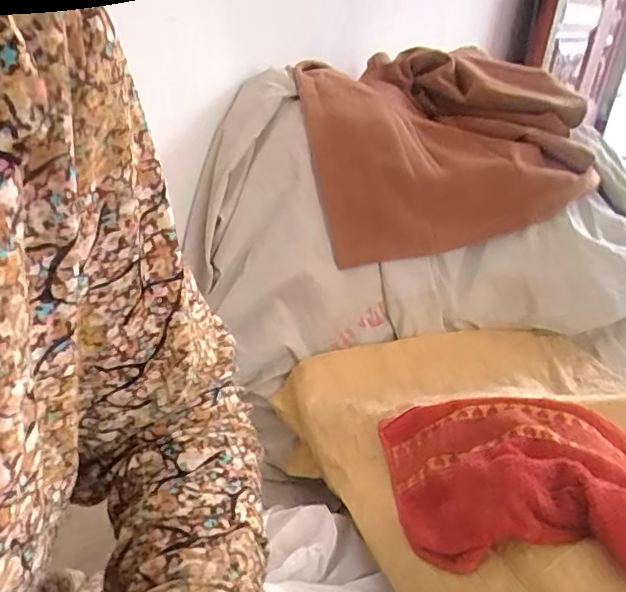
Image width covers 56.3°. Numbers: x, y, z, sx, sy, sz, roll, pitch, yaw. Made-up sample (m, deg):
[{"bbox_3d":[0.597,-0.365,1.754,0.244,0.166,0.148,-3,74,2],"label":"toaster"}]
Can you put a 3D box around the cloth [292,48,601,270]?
[{"bbox_3d":[0.232,-0.296,1.027,0.533,0.103,0.468,-11,60,-14],"label":"cloth"}]

